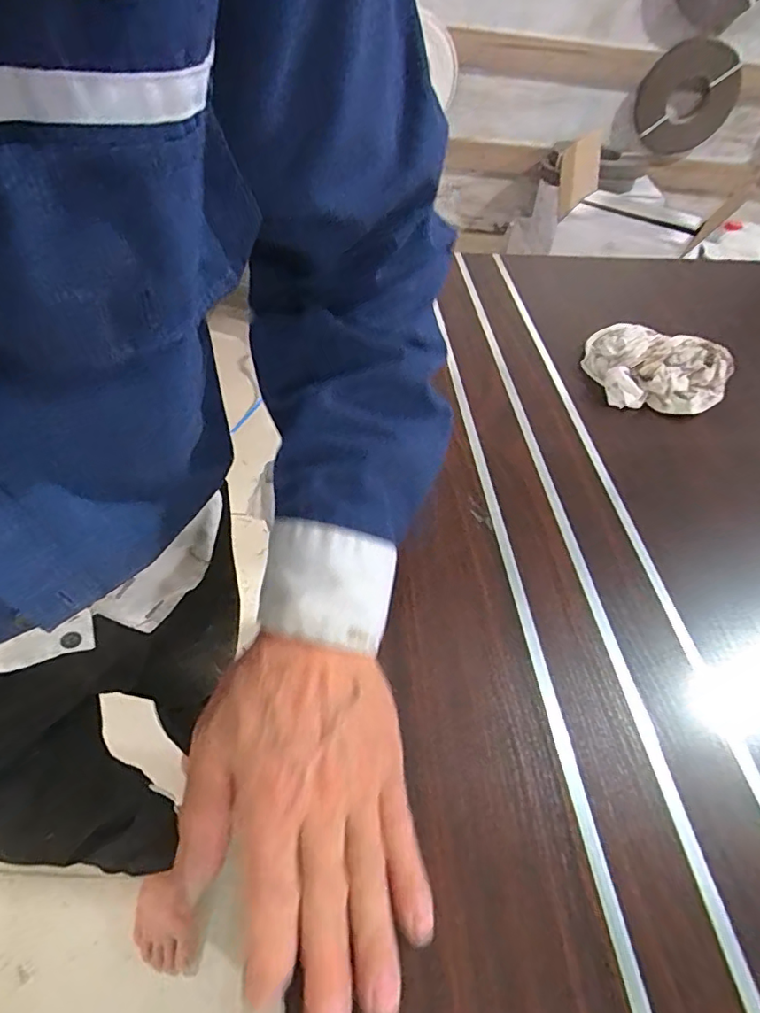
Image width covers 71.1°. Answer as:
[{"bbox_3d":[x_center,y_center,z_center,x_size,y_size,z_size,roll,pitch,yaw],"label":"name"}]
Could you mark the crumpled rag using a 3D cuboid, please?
[{"bbox_3d":[0.264,-0.141,0.509,0.130,0.033,0.124,25,52,16],"label":"crumpled rag"}]

